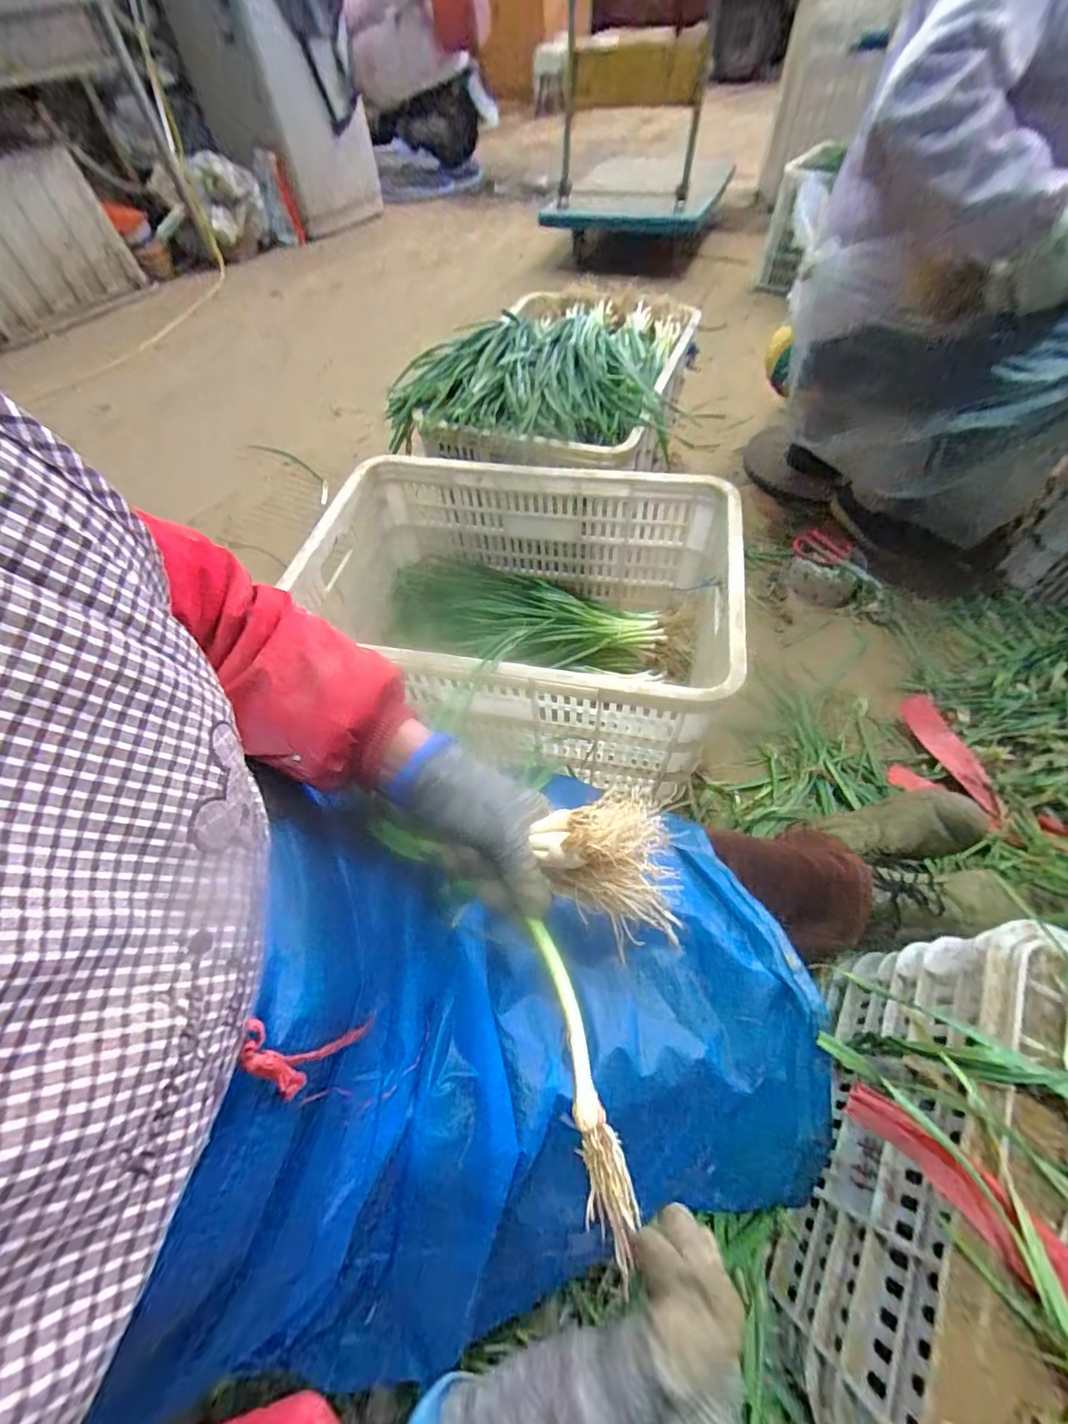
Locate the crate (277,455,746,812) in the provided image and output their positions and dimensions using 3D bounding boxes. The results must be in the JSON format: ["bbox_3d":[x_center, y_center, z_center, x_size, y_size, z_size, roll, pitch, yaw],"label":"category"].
[{"bbox_3d":[-0.030,-0.157,0.819,0.666,0.269,0.446,7,58,7],"label":"crate"}]

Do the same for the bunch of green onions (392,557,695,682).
[{"bbox_3d":[-0.007,-0.170,0.955,0.560,0.084,0.244,8,58,7],"label":"bunch of green onions"}]

